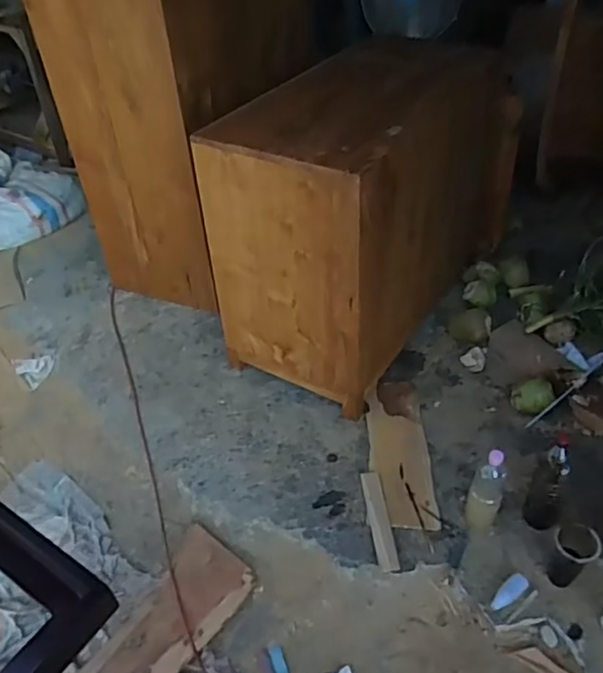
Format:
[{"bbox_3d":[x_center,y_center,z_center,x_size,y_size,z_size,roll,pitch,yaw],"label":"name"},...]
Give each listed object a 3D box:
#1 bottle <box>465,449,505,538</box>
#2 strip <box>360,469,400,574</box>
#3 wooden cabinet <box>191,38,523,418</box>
[{"bbox_3d":[0.459,0.388,1.486,0.078,0.256,0.089,13,45,19],"label":"bottle"},{"bbox_3d":[0.204,0.475,1.576,0.055,0.014,0.277,-7,42,-2],"label":"strip"},{"bbox_3d":[0.239,-0.425,1.927,0.486,0.779,1.048,25,50,29],"label":"wooden cabinet"}]

